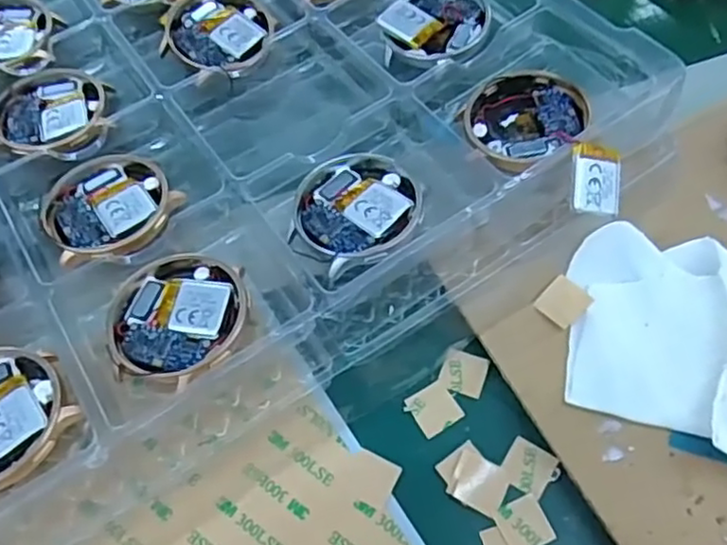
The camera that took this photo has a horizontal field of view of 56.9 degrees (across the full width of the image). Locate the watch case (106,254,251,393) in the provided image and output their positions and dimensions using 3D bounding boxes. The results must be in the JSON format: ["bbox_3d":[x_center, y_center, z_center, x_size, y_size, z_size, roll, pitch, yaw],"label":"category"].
[{"bbox_3d":[-0.060,0.013,0.215,0.045,0.005,0.045,11,62,7],"label":"watch case"}]

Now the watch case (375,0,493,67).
[{"bbox_3d":[0.030,-0.104,0.276,0.042,0.009,0.043,12,62,7],"label":"watch case"}]

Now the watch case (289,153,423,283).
[{"bbox_3d":[-0.003,-0.020,0.235,0.042,0.014,0.047,39,68,20],"label":"watch case"}]

